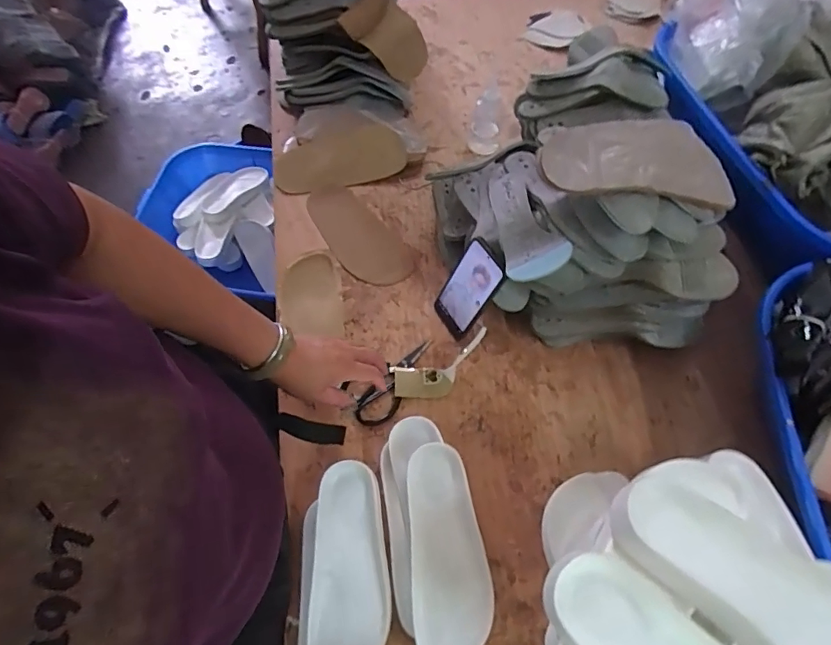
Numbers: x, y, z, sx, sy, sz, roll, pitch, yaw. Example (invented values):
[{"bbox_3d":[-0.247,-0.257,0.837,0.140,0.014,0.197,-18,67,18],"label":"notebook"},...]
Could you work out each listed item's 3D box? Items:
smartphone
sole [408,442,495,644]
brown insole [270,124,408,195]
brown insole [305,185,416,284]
[{"bbox_3d":[0.079,-0.047,0.740,0.017,0.164,0.073,-16,62,-32],"label":"smartphone"},{"bbox_3d":[0.040,0.264,0.576,0.093,0.039,0.238,-2,62,-2],"label":"sole"},{"bbox_3d":[-0.147,-0.309,0.933,0.248,0.010,0.103,-14,85,1],"label":"brown insole"},{"bbox_3d":[-0.109,-0.157,0.878,0.105,0.012,0.248,-36,68,-18],"label":"brown insole"}]

